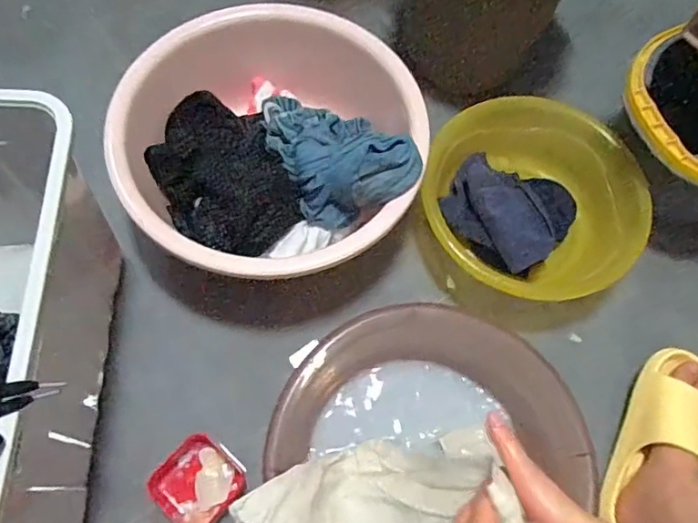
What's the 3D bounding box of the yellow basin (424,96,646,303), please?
[{"bbox_3d":[0.247,-0.067,0.736,0.296,0.108,0.258,-1,68,-3],"label":"yellow basin"}]

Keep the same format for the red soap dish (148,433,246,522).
[{"bbox_3d":[-0.181,0.267,0.664,0.093,0.025,0.094,41,72,13],"label":"red soap dish"}]

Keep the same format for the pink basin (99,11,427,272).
[{"bbox_3d":[-0.095,-0.141,0.717,0.373,0.145,0.340,1,68,-2],"label":"pink basin"}]

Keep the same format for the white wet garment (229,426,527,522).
[{"bbox_3d":[0.024,0.235,0.525,0.252,0.262,0.106,-12,73,-6],"label":"white wet garment"}]

